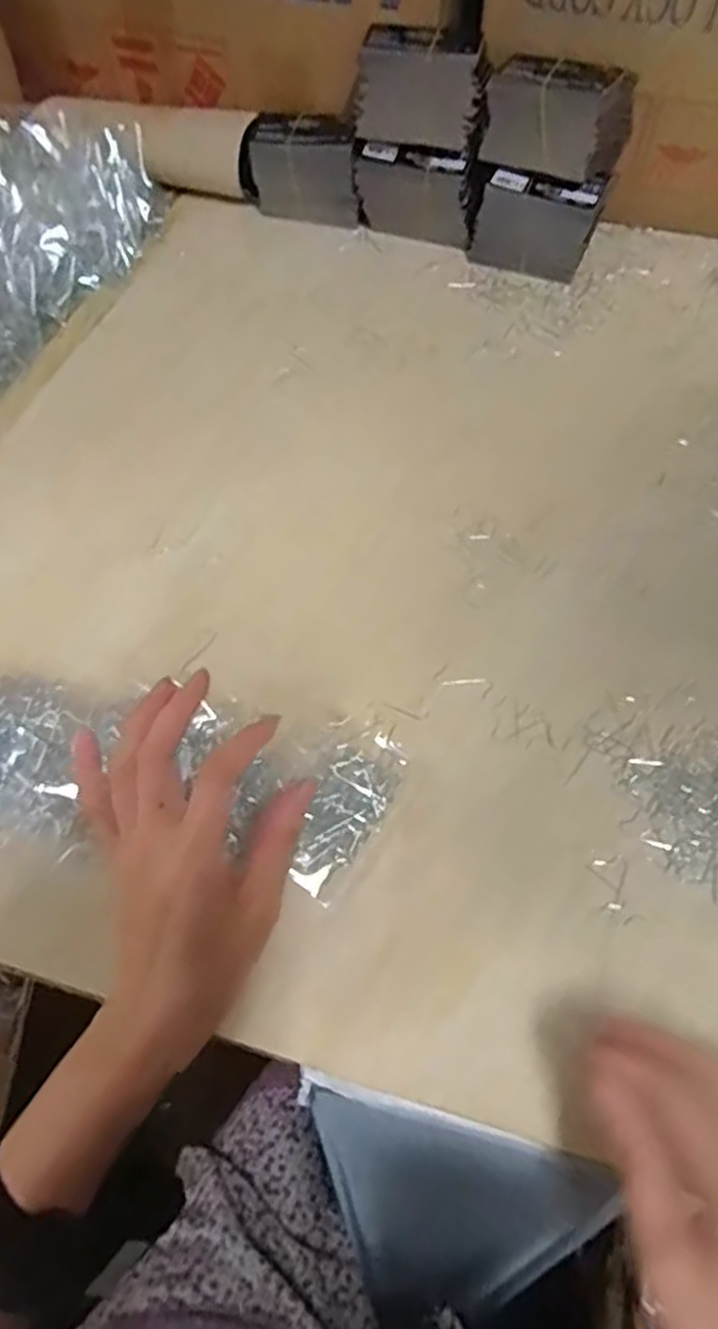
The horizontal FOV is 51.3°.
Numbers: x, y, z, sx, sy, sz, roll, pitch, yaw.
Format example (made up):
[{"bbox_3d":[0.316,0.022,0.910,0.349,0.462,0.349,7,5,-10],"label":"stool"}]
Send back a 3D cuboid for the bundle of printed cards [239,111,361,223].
[{"bbox_3d":[-0.055,-0.476,0.720,0.118,0.076,0.050,10,59,5],"label":"bundle of printed cards"}]

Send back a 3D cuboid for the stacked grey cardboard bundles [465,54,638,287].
[{"bbox_3d":[0.161,-0.432,0.655,0.122,0.142,0.079,17,60,9],"label":"stacked grey cardboard bundles"}]

